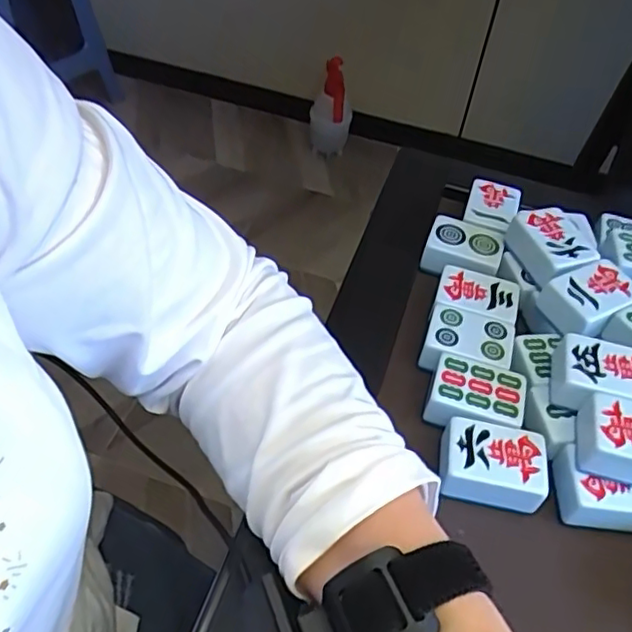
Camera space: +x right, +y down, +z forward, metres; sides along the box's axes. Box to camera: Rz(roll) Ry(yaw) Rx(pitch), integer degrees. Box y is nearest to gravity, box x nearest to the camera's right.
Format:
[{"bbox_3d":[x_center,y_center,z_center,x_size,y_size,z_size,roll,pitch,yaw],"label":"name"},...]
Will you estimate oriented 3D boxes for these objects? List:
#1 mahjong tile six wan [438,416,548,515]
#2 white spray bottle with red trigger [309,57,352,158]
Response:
[{"bbox_3d":[0.095,0.081,0.341,0.055,0.024,0.038,10,49,3],"label":"mahjong tile six wan"},{"bbox_3d":[0.039,-0.541,1.650,0.103,0.290,0.154,3,49,-3],"label":"white spray bottle with red trigger"}]

